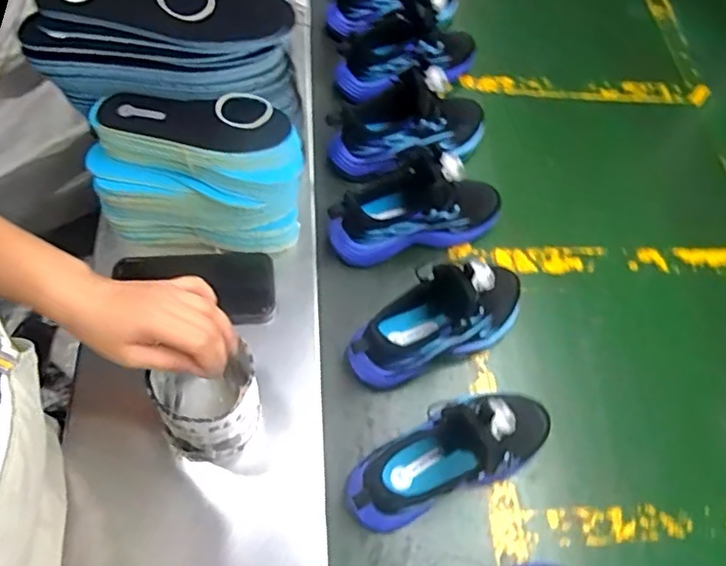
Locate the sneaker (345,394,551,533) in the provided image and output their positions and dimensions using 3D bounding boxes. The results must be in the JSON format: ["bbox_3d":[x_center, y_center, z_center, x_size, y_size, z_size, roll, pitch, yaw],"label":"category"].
[{"bbox_3d":[0.084,0.149,0.524,0.207,0.120,0.064,-20,64,-17],"label":"sneaker"}]

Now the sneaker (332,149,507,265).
[{"bbox_3d":[0.063,-0.090,0.657,0.200,0.118,0.077,-14,63,-14],"label":"sneaker"}]

